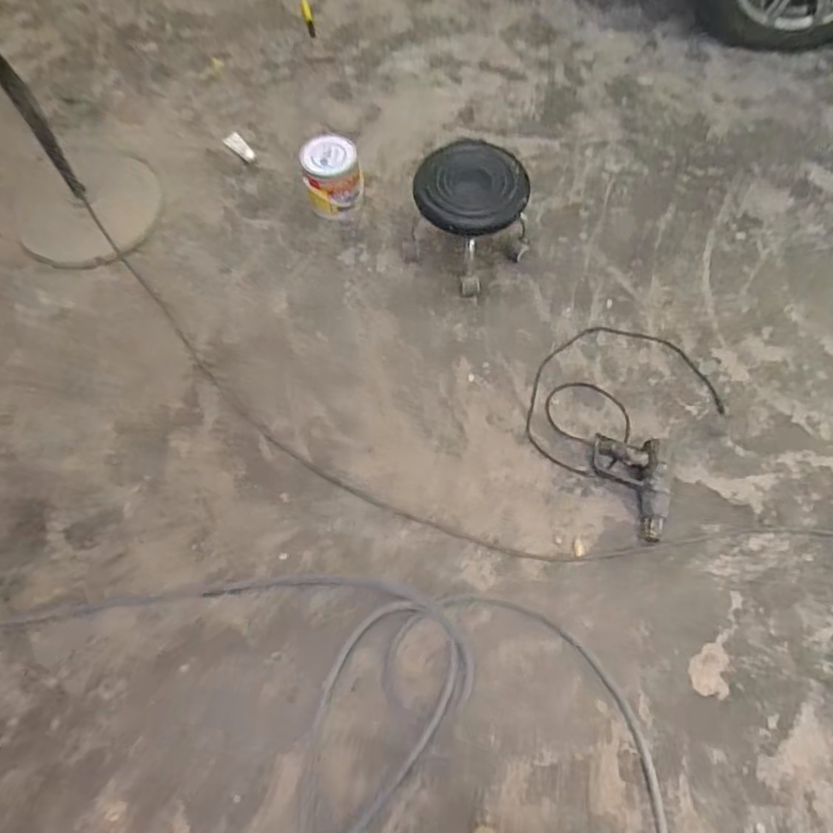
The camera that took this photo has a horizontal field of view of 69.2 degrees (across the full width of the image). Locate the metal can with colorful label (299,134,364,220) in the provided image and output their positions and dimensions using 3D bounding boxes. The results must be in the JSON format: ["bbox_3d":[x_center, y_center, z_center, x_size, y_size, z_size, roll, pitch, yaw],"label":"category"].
[{"bbox_3d":[-0.229,-0.652,1.665,0.156,0.187,0.144,0,65,0],"label":"metal can with colorful label"}]

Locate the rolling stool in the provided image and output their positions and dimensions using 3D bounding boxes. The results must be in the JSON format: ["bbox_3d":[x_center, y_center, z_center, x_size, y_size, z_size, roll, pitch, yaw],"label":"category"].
[{"bbox_3d":[0.135,-0.523,1.553,0.296,0.226,0.263,-39,70,-14],"label":"rolling stool"}]

